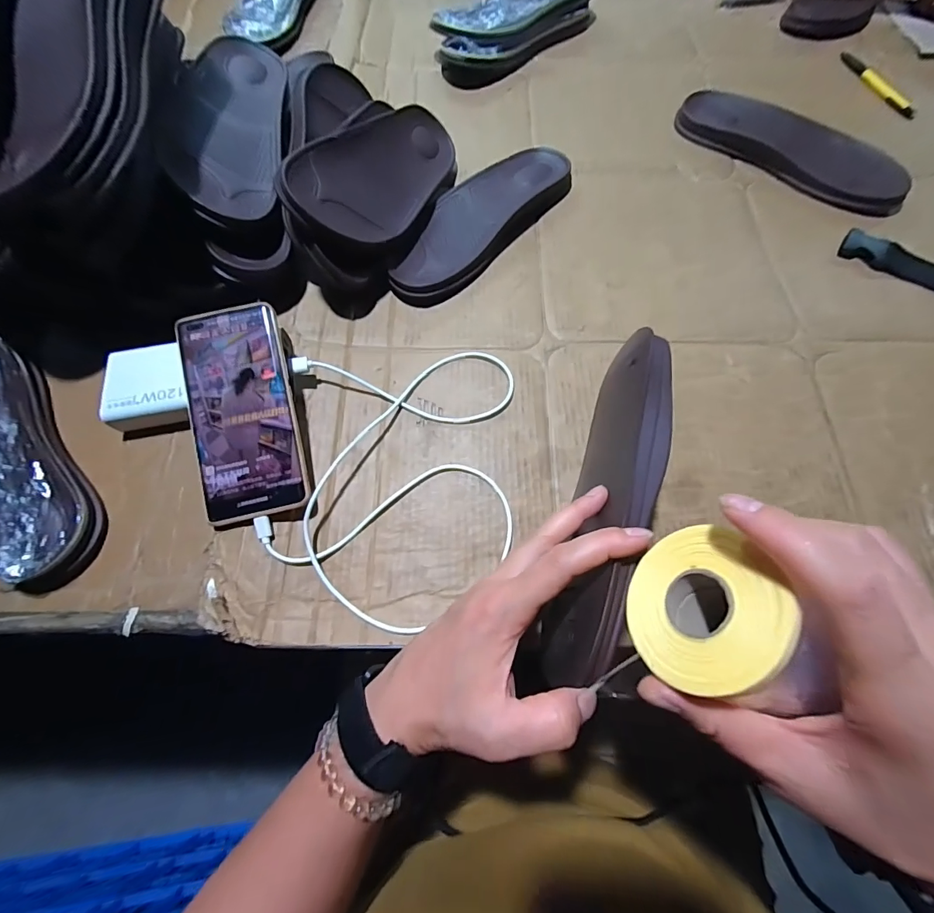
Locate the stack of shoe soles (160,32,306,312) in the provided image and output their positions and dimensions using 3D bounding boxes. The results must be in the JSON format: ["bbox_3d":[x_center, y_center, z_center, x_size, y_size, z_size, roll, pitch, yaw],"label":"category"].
[{"bbox_3d":[-0.209,-0.278,0.407,0.094,0.099,0.277,-14,68,-5],"label":"stack of shoe soles"}]

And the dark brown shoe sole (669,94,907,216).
[{"bbox_3d":[0.362,-0.349,0.476,0.256,0.027,0.068,36,72,14],"label":"dark brown shoe sole"}]

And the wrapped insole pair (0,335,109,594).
[{"bbox_3d":[-0.374,-0.004,0.333,0.090,0.028,0.252,-36,72,-14],"label":"wrapped insole pair"}]

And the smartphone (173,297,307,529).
[{"bbox_3d":[-0.173,-0.036,0.325,0.077,0.008,0.166,-13,83,-5],"label":"smartphone"}]

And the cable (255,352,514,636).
[{"bbox_3d":[-0.058,0.011,0.334,0.188,0.025,0.236,2,67,1],"label":"cable"}]

